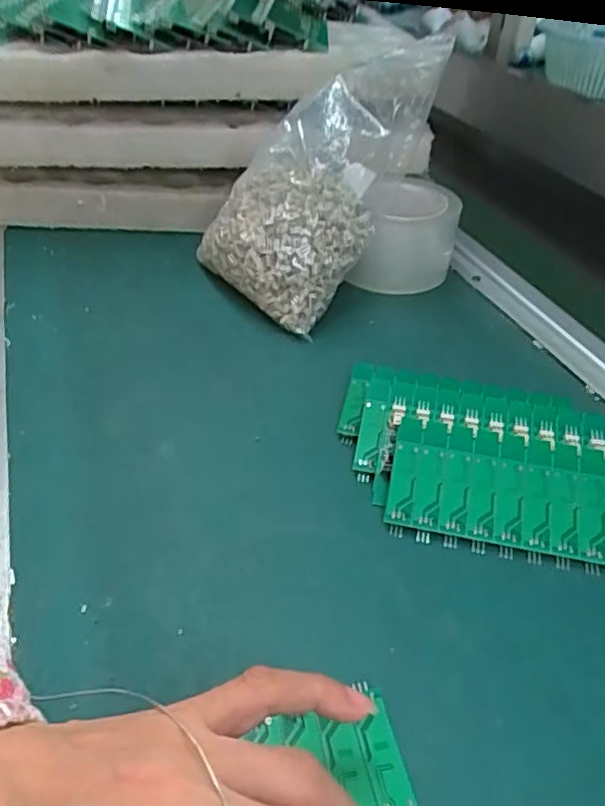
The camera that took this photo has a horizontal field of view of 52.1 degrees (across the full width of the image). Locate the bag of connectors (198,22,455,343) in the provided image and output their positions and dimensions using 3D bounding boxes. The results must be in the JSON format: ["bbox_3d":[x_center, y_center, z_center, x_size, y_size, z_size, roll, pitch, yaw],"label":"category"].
[{"bbox_3d":[0.013,-0.174,0.459,0.127,0.219,0.072,38,12,34],"label":"bag of connectors"}]

